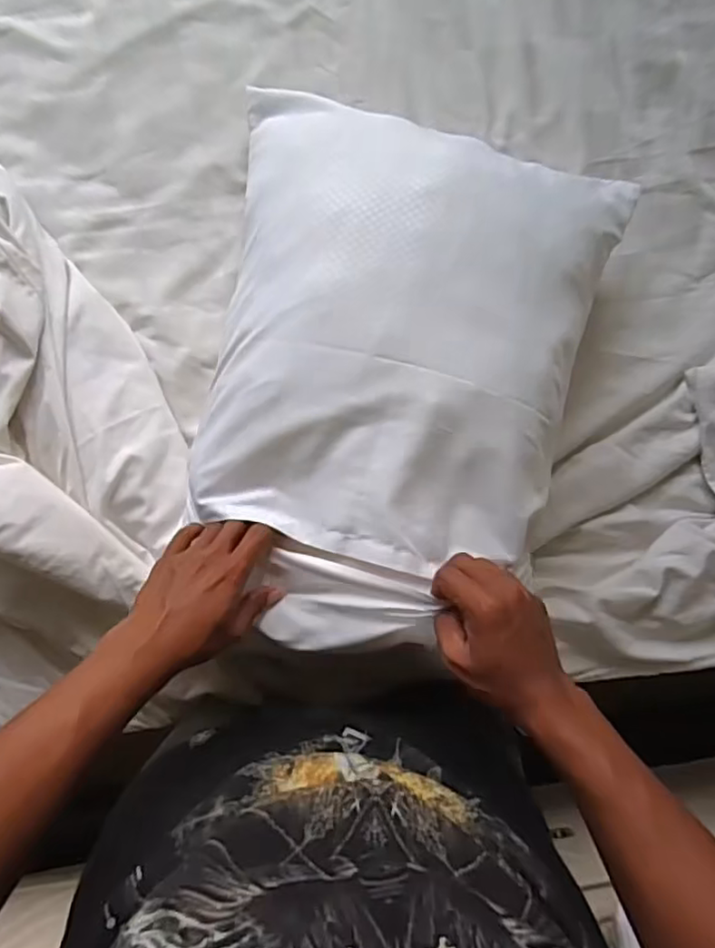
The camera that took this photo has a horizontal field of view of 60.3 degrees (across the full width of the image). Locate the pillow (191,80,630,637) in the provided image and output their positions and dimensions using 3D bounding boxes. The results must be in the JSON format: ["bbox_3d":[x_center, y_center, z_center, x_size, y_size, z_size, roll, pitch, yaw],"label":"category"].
[{"bbox_3d":[0.015,-0.102,0.558,0.370,0.136,0.499,17,87,4],"label":"pillow"}]

